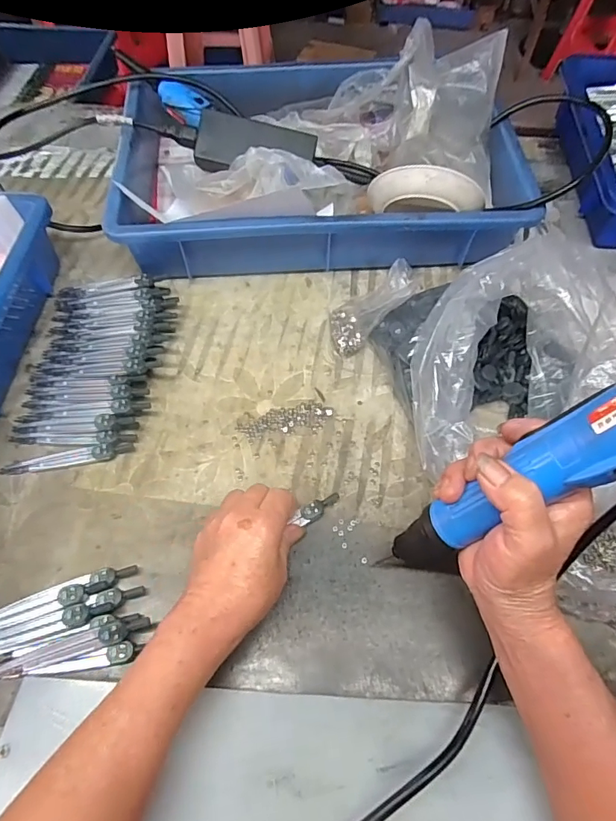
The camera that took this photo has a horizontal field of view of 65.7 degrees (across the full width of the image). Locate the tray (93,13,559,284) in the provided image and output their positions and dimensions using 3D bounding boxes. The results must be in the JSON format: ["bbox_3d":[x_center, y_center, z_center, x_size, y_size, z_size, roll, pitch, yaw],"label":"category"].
[{"bbox_3d":[0.012,-0.299,0.542,0.432,0.153,0.287,-3,60,-3],"label":"tray"}]

